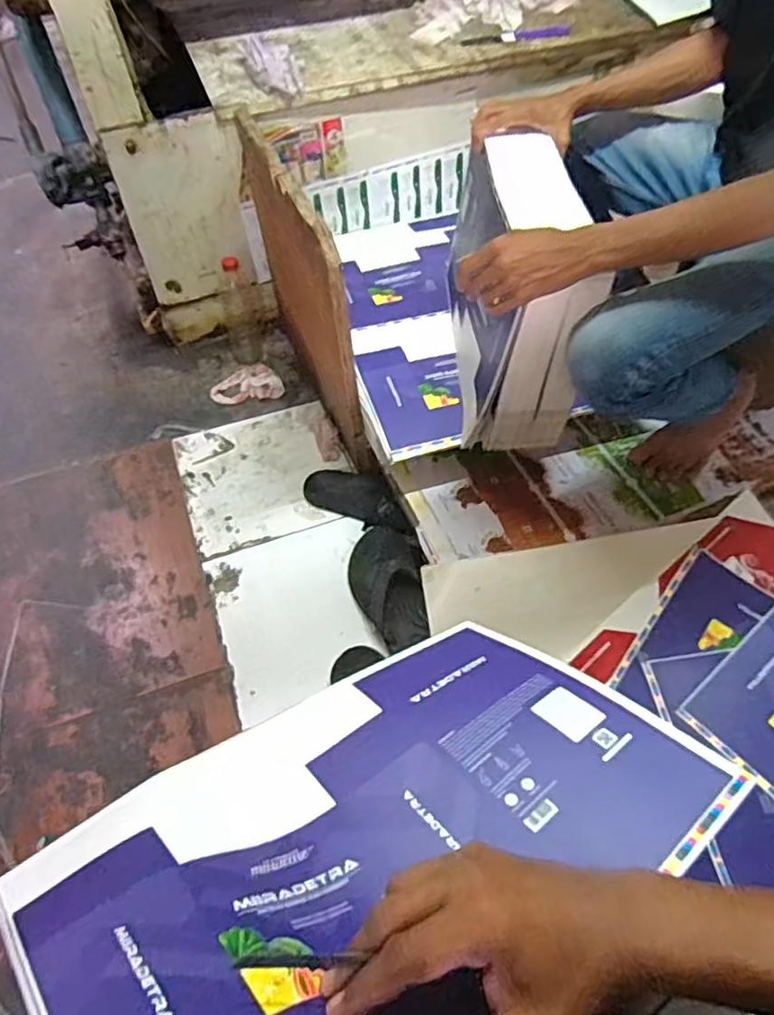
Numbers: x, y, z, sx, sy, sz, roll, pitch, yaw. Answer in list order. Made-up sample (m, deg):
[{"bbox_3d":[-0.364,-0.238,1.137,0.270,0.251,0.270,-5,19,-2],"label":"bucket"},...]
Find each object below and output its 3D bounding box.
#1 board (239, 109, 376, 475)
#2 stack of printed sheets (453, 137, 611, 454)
[{"bbox_3d":[-0.146,-0.363,1.101,0.022,0.429,0.522,-20,57,-12],"label":"board"},{"bbox_3d":[0.181,-0.315,0.931,0.144,0.274,0.364,-2,55,0],"label":"stack of printed sheets"}]

